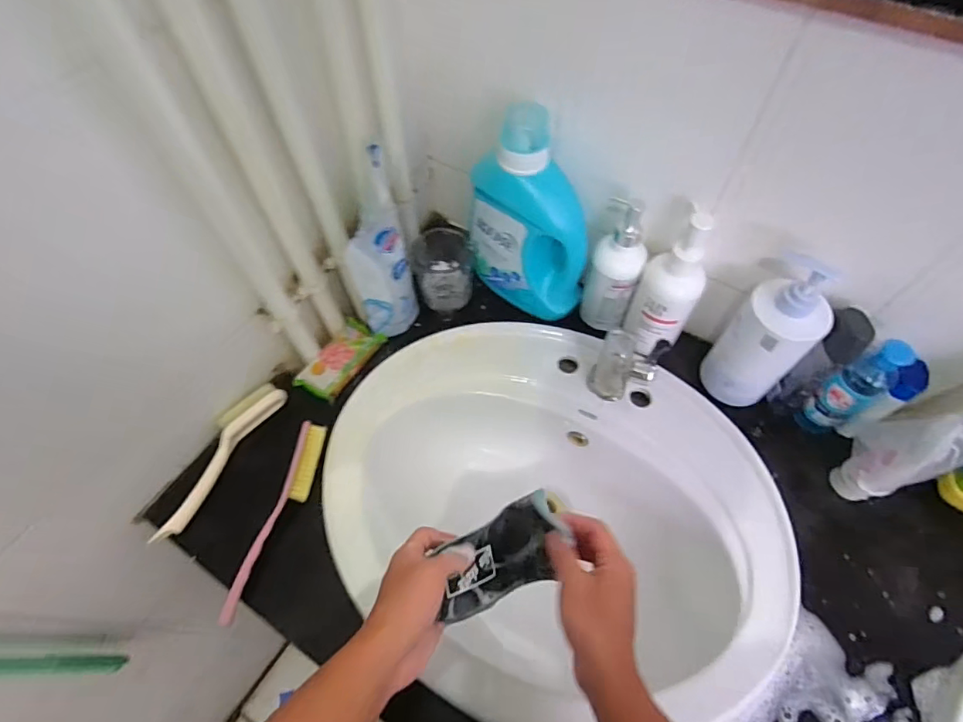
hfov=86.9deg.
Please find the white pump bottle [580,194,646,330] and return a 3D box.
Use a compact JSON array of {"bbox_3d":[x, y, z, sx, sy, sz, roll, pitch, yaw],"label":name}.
[{"bbox_3d":[0.171,-0.113,0.651,0.065,0.189,0.060,15,60,9],"label":"white pump bottle"}]

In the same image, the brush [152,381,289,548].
[{"bbox_3d":[-0.323,0.115,0.619,0.044,0.023,0.211,26,62,15],"label":"brush"}]

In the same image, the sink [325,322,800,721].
[{"bbox_3d":[0.086,0.195,0.656,0.542,0.166,0.435,32,64,18],"label":"sink"}]

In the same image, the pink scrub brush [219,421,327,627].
[{"bbox_3d":[-0.232,0.179,0.580,0.030,0.037,0.224,16,60,10],"label":"pink scrub brush"}]

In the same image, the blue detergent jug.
[{"bbox_3d":[0.062,-0.179,0.643,0.166,0.249,0.083,34,65,19],"label":"blue detergent jug"}]

